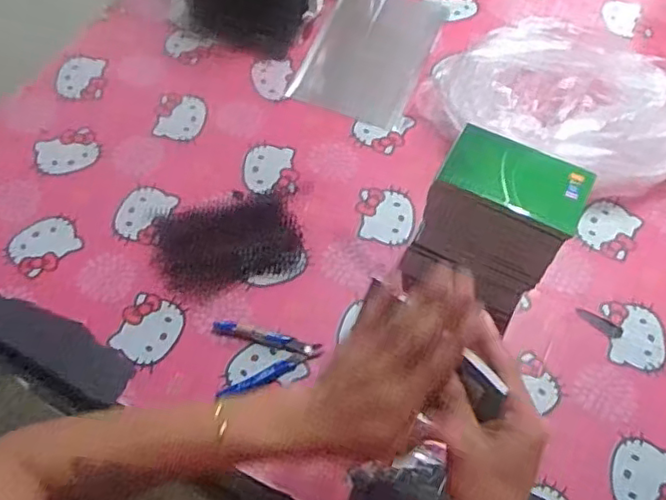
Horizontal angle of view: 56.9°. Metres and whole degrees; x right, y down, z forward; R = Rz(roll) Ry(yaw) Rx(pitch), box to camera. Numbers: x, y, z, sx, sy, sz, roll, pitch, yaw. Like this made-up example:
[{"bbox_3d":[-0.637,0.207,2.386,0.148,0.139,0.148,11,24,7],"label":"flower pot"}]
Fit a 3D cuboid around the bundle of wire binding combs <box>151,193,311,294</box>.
[{"bbox_3d":[-0.128,-0.010,0.751,0.174,0.008,0.124,-10,62,-7],"label":"bundle of wire binding combs"}]

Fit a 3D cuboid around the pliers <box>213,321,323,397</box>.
[{"bbox_3d":[-0.074,0.110,0.687,0.113,0.006,0.082,-10,62,-8],"label":"pliers"}]

